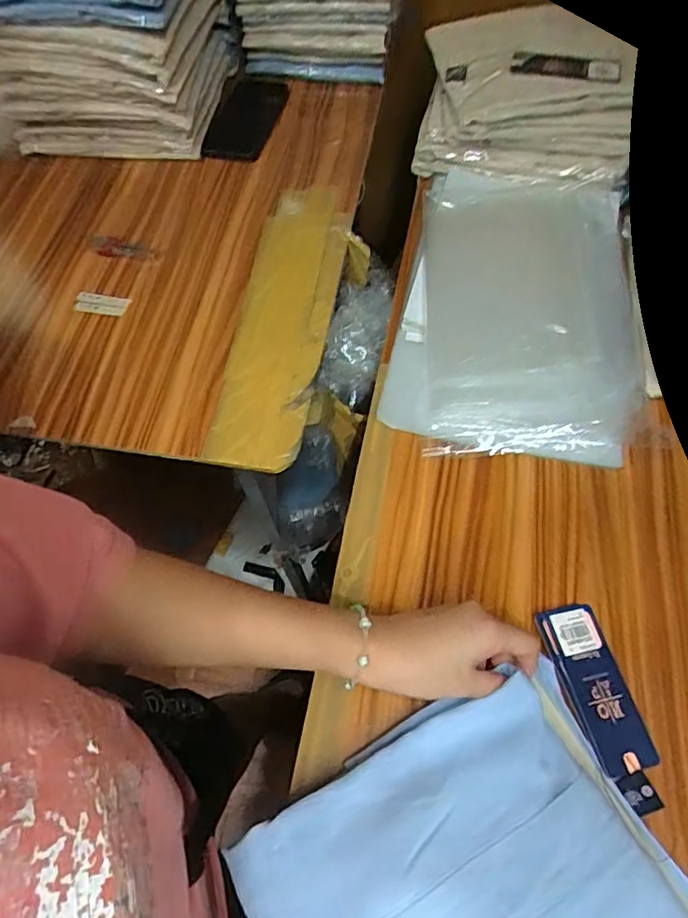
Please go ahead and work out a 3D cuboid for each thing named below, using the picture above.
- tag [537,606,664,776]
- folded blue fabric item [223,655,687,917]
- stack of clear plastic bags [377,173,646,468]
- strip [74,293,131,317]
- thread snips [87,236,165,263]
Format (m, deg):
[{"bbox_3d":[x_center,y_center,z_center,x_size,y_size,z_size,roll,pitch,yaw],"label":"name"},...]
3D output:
[{"bbox_3d":[0.193,0.172,0.424,0.049,0.007,0.119,-16,61,-7],"label":"tag"},{"bbox_3d":[0.082,0.276,0.344,0.256,0.035,0.207,-27,63,-12],"label":"folded blue fabric item"},{"bbox_3d":[0.182,-0.163,0.583,0.228,0.059,0.355,11,62,8],"label":"stack of clear plastic bags"},{"bbox_3d":[-0.276,-0.176,0.635,0.062,0.009,0.025,13,62,9],"label":"strip"},{"bbox_3d":[-0.267,-0.253,0.677,0.108,0.012,0.031,21,64,14],"label":"thread snips"}]

